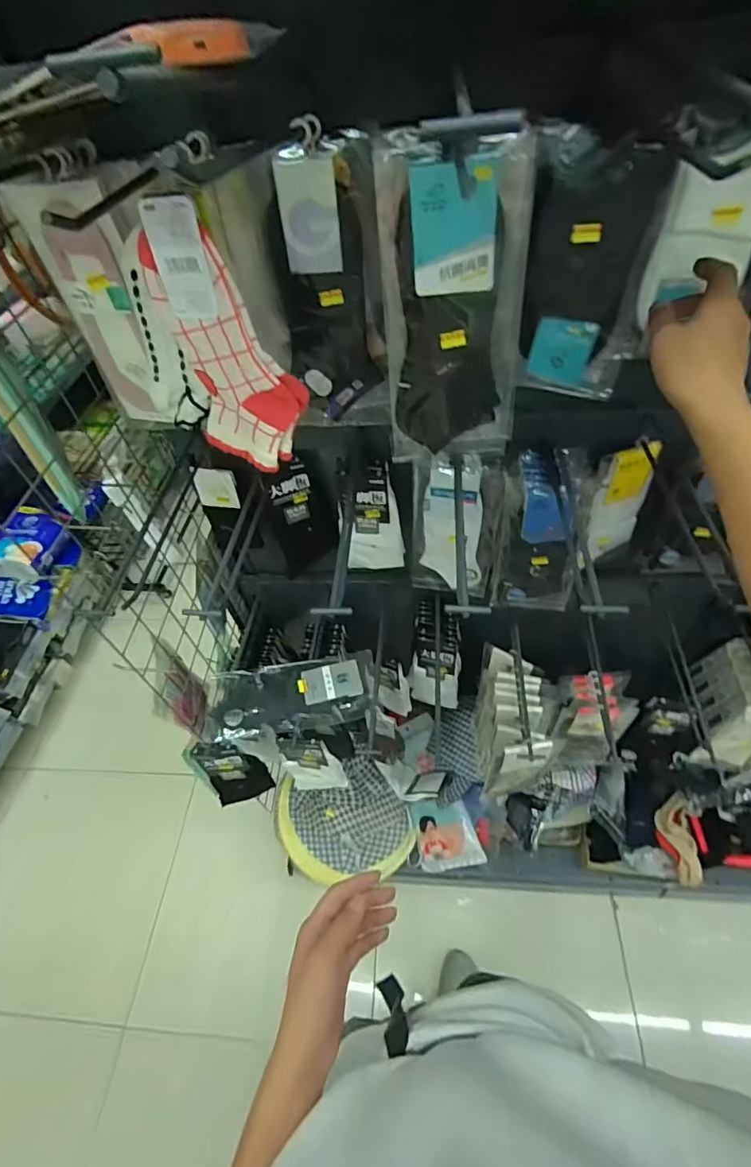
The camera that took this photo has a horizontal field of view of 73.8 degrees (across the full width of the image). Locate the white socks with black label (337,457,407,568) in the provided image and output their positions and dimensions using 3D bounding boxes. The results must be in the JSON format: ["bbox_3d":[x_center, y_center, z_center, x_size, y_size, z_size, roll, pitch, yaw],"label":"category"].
[{"bbox_3d":[-0.007,-0.093,0.759,0.092,0.196,0.032,-13,48,-1],"label":"white socks with black label"}]

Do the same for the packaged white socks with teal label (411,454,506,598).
[{"bbox_3d":[0.121,-0.076,0.763,0.126,0.271,0.037,12,52,14],"label":"packaged white socks with teal label"}]

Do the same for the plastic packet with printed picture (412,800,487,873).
[{"bbox_3d":[0.179,0.635,1.260,0.175,0.027,0.159,-26,77,34],"label":"plastic packet with printed picture"}]

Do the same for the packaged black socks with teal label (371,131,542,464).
[{"bbox_3d":[0.072,-0.234,0.455,0.122,0.263,0.037,-2,50,4],"label":"packaged black socks with teal label"}]

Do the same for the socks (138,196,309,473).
[{"bbox_3d":[-0.124,-0.203,0.432,0.091,0.201,0.049,21,56,22],"label":"socks"}]

